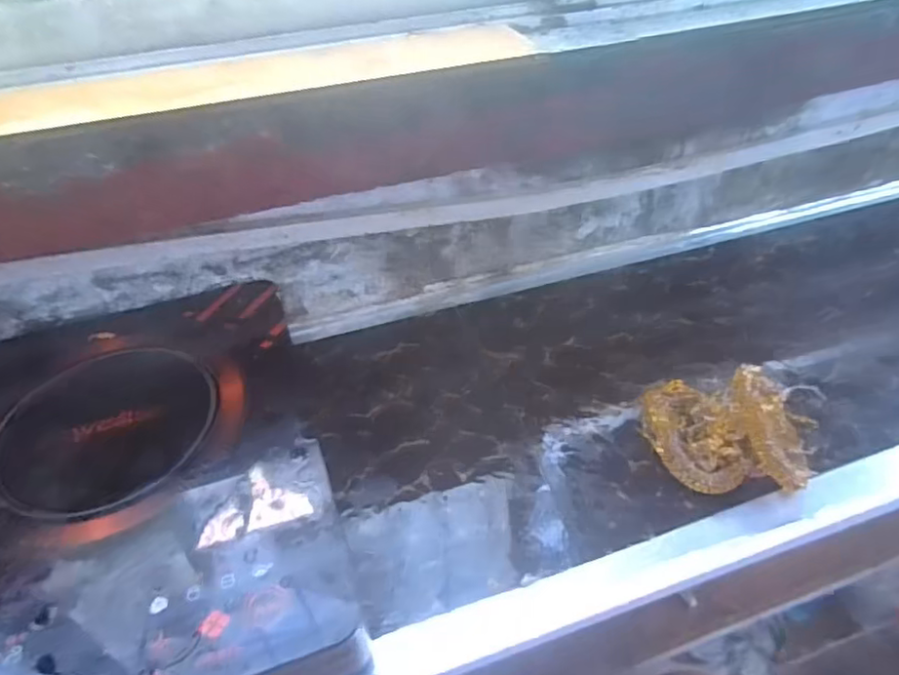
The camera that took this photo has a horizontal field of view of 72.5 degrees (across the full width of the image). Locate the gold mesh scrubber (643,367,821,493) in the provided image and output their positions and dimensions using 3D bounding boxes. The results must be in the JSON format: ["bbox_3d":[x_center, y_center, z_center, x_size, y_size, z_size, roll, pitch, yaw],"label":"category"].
[{"bbox_3d":[0.245,0.082,0.547,0.132,0.054,0.107,6,43,9],"label":"gold mesh scrubber"}]

